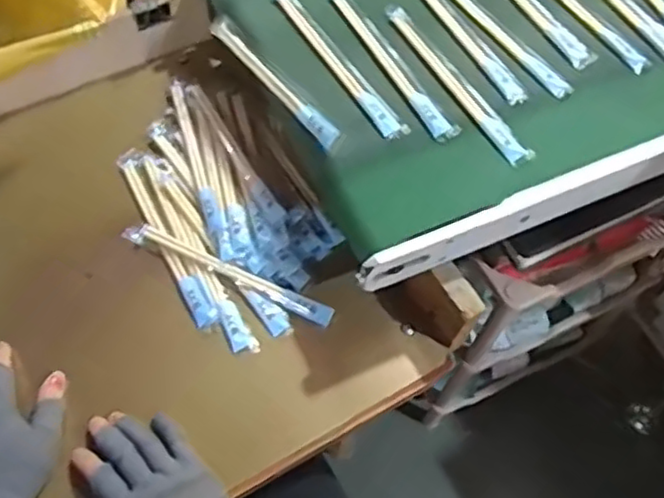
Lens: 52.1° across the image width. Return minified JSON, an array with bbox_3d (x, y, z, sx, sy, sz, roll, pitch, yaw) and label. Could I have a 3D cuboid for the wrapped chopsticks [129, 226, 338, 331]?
[{"bbox_3d":[-0.102,0.022,0.668,0.221,0.011,0.021,22,60,10],"label":"wrapped chopsticks"}]

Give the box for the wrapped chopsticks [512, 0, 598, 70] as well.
[{"bbox_3d":[0.201,-0.270,0.730,0.029,0.008,0.220,-27,64,-19],"label":"wrapped chopsticks"}]

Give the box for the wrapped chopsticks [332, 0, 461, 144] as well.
[{"bbox_3d":[0.054,-0.191,0.676,0.026,0.009,0.228,-23,63,-16],"label":"wrapped chopsticks"}]

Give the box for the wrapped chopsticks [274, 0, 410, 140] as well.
[{"bbox_3d":[0.000,-0.190,0.672,0.026,0.005,0.228,-27,64,-18],"label":"wrapped chopsticks"}]

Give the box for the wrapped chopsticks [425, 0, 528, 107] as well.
[{"bbox_3d":[0.130,-0.229,0.702,0.023,0.009,0.226,-23,63,-17],"label":"wrapped chopsticks"}]

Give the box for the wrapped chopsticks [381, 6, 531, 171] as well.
[{"bbox_3d":[0.116,-0.167,0.665,0.026,0.009,0.228,-25,64,-18],"label":"wrapped chopsticks"}]

